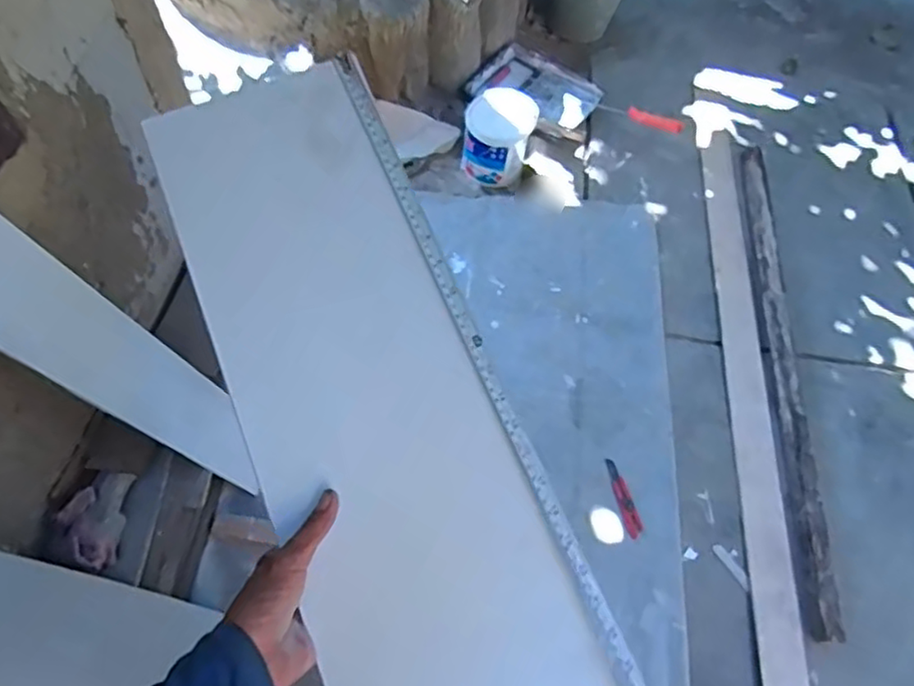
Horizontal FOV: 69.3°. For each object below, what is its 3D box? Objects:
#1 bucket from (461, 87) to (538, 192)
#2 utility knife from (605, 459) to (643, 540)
[{"bbox_3d":[0.115,-0.569,1.832,0.196,0.208,0.178,3,60,2],"label":"bucket"},{"bbox_3d":[0.354,0.328,1.410,0.034,0.025,0.169,-11,64,-9],"label":"utility knife"}]

